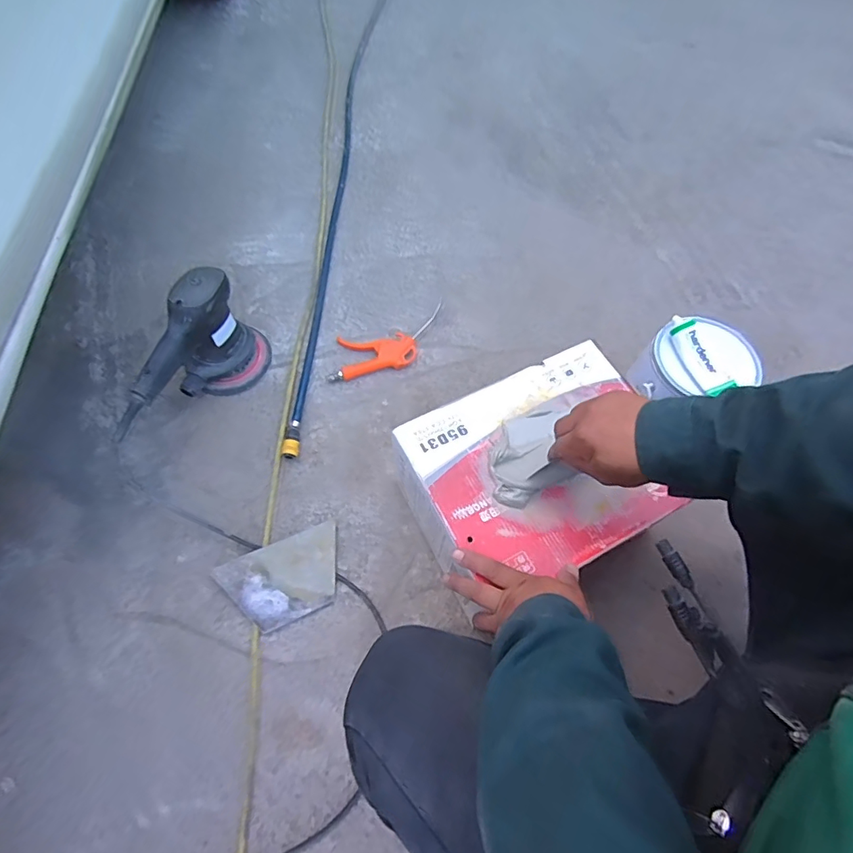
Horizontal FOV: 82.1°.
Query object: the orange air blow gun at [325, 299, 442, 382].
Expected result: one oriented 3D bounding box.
[{"bbox_3d":[-0.066,-0.148,0.872,0.239,0.021,0.104,-20,68,-12],"label":"orange air blow gun"}]

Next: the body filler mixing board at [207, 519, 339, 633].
[{"bbox_3d":[-0.197,0.214,0.686,0.167,0.014,0.111,-22,68,-13],"label":"body filler mixing board"}]

